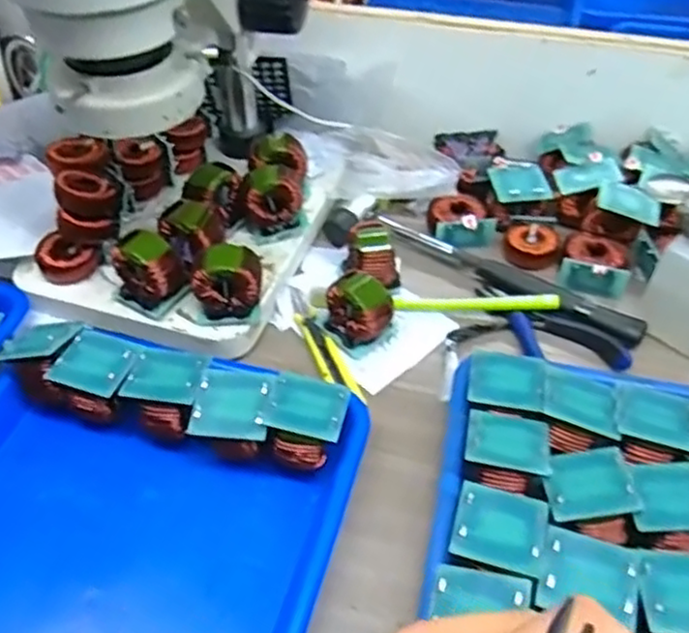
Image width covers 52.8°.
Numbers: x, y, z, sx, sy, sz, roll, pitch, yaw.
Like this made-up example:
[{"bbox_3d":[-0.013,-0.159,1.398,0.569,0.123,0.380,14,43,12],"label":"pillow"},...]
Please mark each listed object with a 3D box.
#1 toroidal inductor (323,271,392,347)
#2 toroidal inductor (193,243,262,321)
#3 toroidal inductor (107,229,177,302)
[{"bbox_3d":[0.011,-0.003,0.510,0.044,0.046,0.036,34,55,29],"label":"toroidal inductor"},{"bbox_3d":[-0.081,-0.021,0.493,0.040,0.050,0.032,8,47,9],"label":"toroidal inductor"},{"bbox_3d":[-0.141,-0.032,0.501,0.043,0.052,0.030,31,54,27],"label":"toroidal inductor"}]

